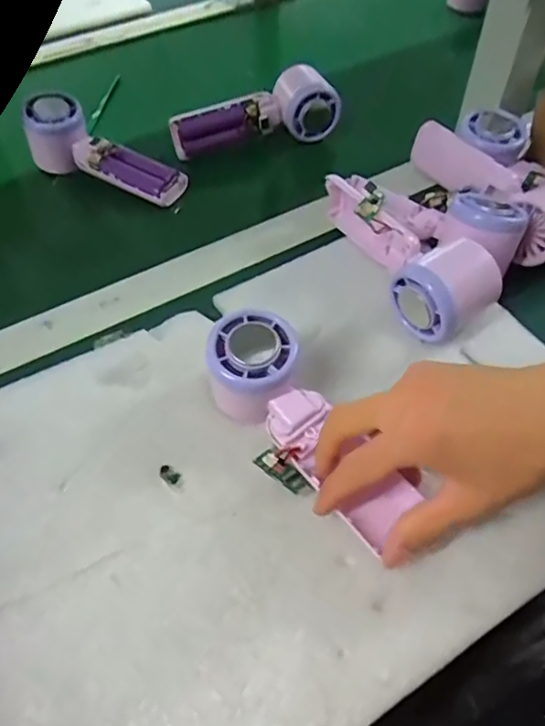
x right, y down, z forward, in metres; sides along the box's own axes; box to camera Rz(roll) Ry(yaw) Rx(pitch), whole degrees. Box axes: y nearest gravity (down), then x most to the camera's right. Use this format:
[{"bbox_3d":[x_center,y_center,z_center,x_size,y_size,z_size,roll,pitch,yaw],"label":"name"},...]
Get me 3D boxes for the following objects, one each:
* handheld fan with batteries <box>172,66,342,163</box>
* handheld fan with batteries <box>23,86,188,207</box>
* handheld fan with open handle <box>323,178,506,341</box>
[{"bbox_3d":[-0.020,-0.256,0.547,0.161,0.053,0.066,-8,55,-4],"label":"handheld fan with batteries"},{"bbox_3d":[-0.157,-0.196,0.512,0.155,0.072,0.047,20,58,15],"label":"handheld fan with batteries"},{"bbox_3d":[0.099,-0.087,0.408,0.068,0.054,0.165,-20,56,-12],"label":"handheld fan with open handle"}]

